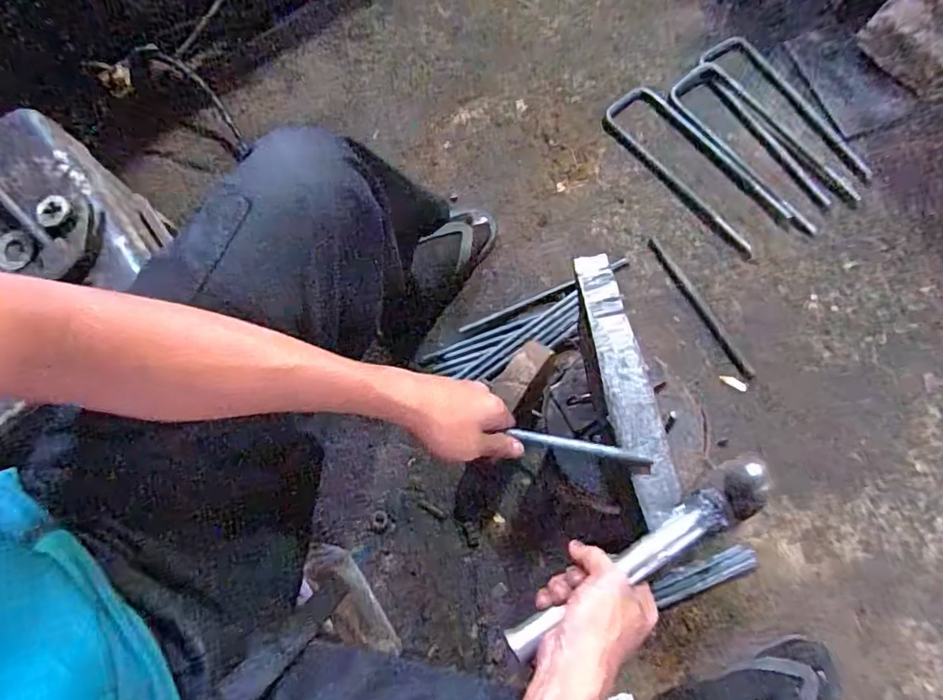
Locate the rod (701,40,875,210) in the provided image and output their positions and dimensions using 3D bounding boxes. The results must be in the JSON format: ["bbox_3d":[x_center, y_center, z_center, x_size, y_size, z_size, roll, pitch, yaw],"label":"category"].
[{"bbox_3d":[0.556,-0.419,1.015,0.125,0.018,0.349,-32,78,-8],"label":"rod"}]

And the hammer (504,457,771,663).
[{"bbox_3d":[0.133,0.166,0.456,0.241,0.073,0.041,-30,75,-8],"label":"hammer"}]

